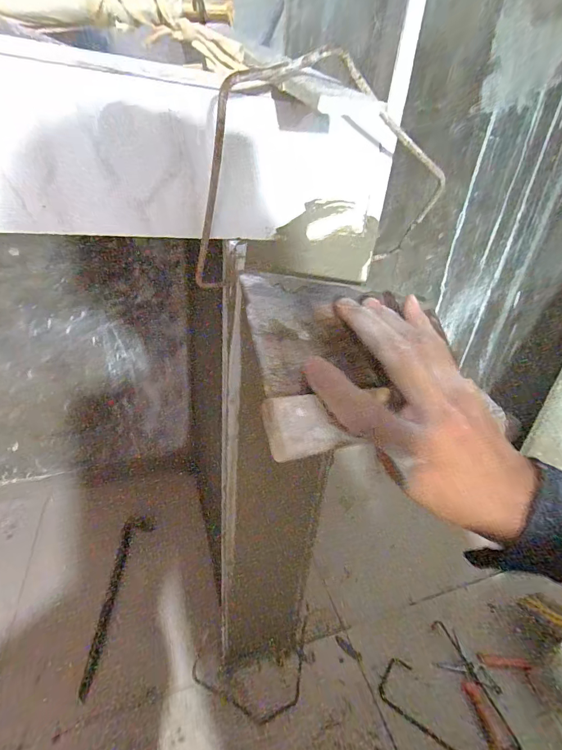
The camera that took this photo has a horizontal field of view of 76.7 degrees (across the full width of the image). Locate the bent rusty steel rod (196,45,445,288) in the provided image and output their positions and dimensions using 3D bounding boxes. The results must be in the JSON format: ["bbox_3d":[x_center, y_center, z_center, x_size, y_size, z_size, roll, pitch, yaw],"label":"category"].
[{"bbox_3d":[0.032,-0.137,0.269,0.175,0.128,0.074,-16,37,-33],"label":"bent rusty steel rod"}]

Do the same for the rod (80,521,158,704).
[{"bbox_3d":[-0.322,0.437,0.727,0.067,0.019,0.338,1,30,-8],"label":"rod"}]

